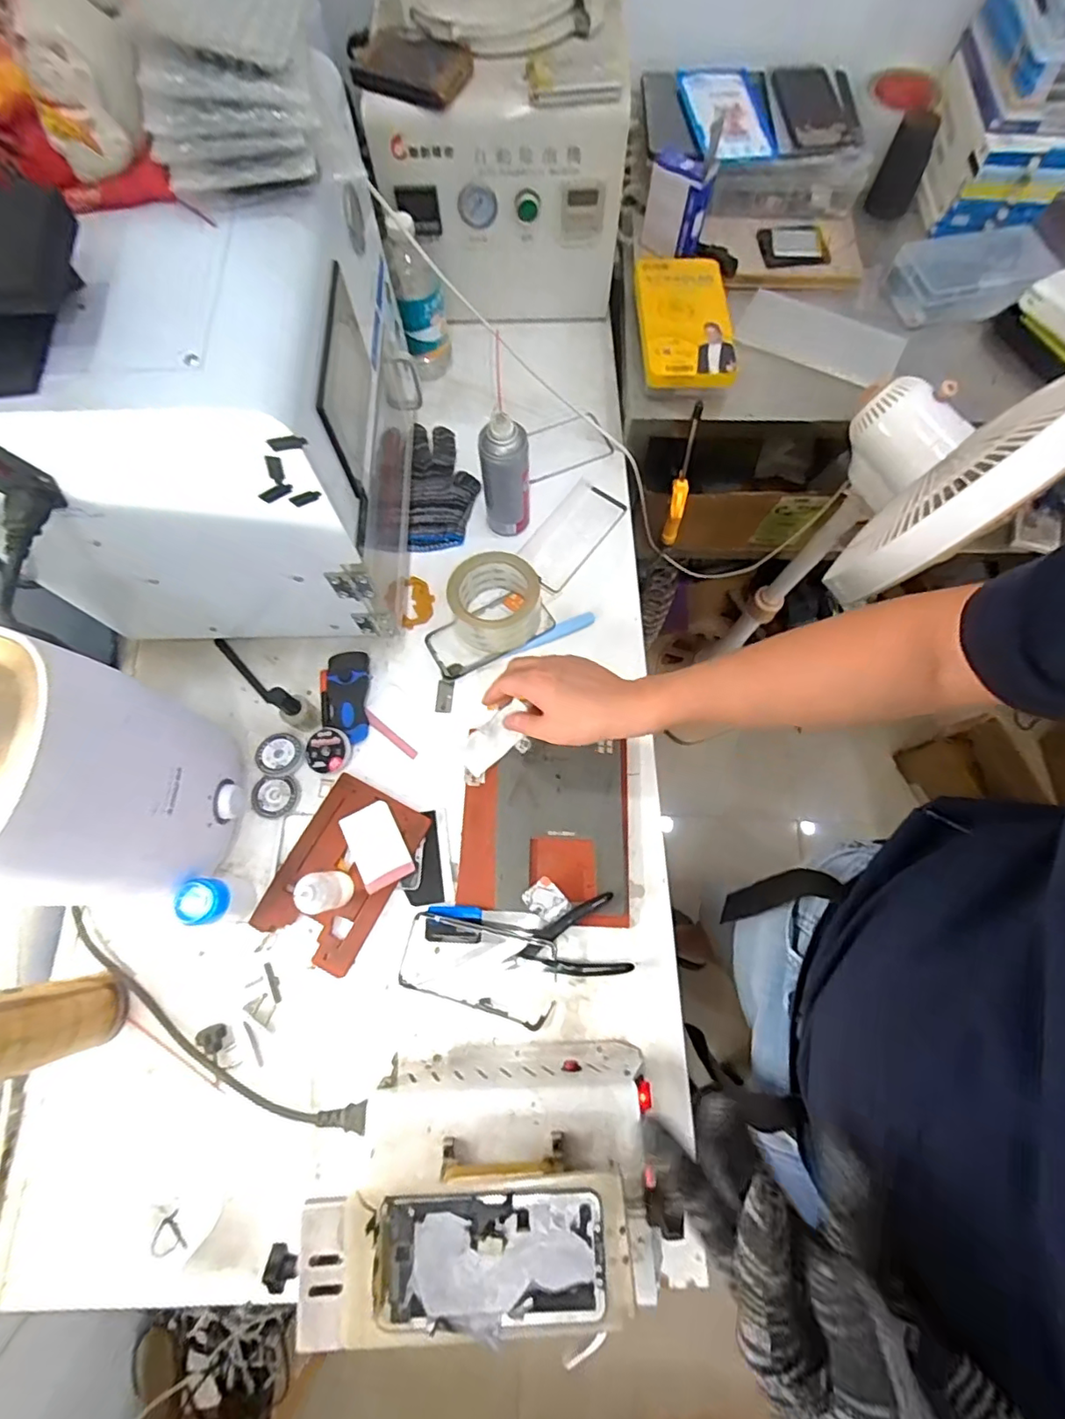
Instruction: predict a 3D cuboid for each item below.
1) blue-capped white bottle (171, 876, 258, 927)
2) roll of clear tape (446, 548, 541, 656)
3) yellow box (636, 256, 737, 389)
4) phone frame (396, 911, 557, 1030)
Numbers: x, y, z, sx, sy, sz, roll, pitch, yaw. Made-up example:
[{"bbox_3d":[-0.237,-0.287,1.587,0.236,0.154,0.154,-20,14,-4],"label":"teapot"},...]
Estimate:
[{"bbox_3d":[-0.293,0.178,0.516,0.033,0.076,0.039,3,72,2],"label":"blue-capped white bottle"},{"bbox_3d":[-0.041,-0.118,0.616,0.096,0.053,0.096,0,72,1],"label":"roll of clear tape"},{"bbox_3d":[0.188,-0.476,0.677,0.108,0.022,0.187,2,73,-4],"label":"yellow box"},{"bbox_3d":[-0.049,0.242,0.527,0.150,0.006,0.077,16,73,6],"label":"phone frame"}]

